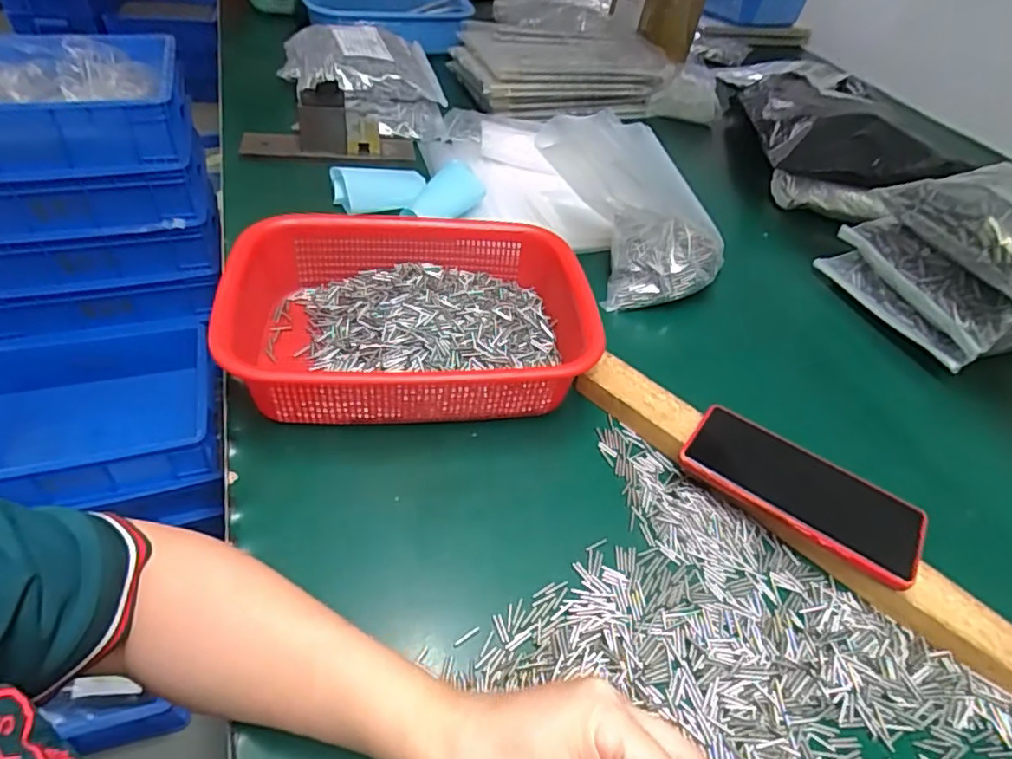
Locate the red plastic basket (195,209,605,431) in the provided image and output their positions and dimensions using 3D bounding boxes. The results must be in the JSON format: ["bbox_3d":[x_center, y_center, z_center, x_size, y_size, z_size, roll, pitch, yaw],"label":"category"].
[{"bbox_3d":[-0.078,-0.051,0.507,0.286,0.075,0.208,-3,46,-9],"label":"red plastic basket"}]

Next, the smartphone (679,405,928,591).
[{"bbox_3d":[0.213,0.080,0.437,0.163,0.014,0.079,30,43,21],"label":"smartphone"}]

